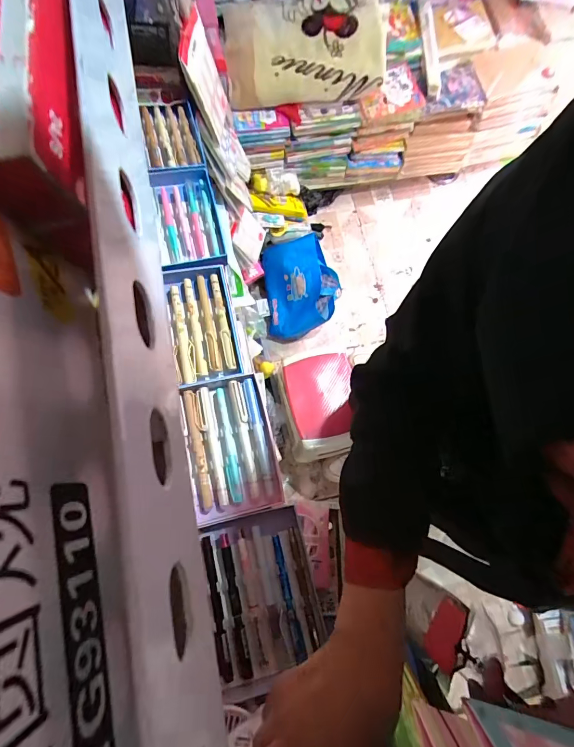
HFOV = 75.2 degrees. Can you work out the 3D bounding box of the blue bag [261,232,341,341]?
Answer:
[{"bbox_3d":[0.059,-0.307,1.350,0.269,0.217,0.325,-5,75,-3],"label":"blue bag"}]

